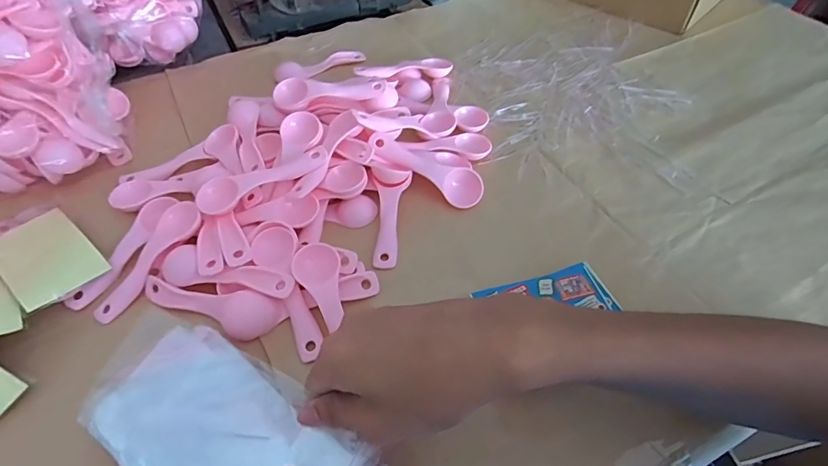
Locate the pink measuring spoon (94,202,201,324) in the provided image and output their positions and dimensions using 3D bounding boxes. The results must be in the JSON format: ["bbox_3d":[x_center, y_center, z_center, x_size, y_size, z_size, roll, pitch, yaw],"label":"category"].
[{"bbox_3d":[-0.216,0.022,0.370,0.026,0.011,0.111,30,80,22],"label":"pink measuring spoon"}]

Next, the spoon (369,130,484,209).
[{"bbox_3d":[0.012,-0.060,0.416,0.110,0.015,0.031,30,57,3],"label":"spoon"}]

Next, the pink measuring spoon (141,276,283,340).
[{"bbox_3d":[-0.160,0.050,0.343,0.115,0.013,0.032,15,54,12],"label":"pink measuring spoon"}]

